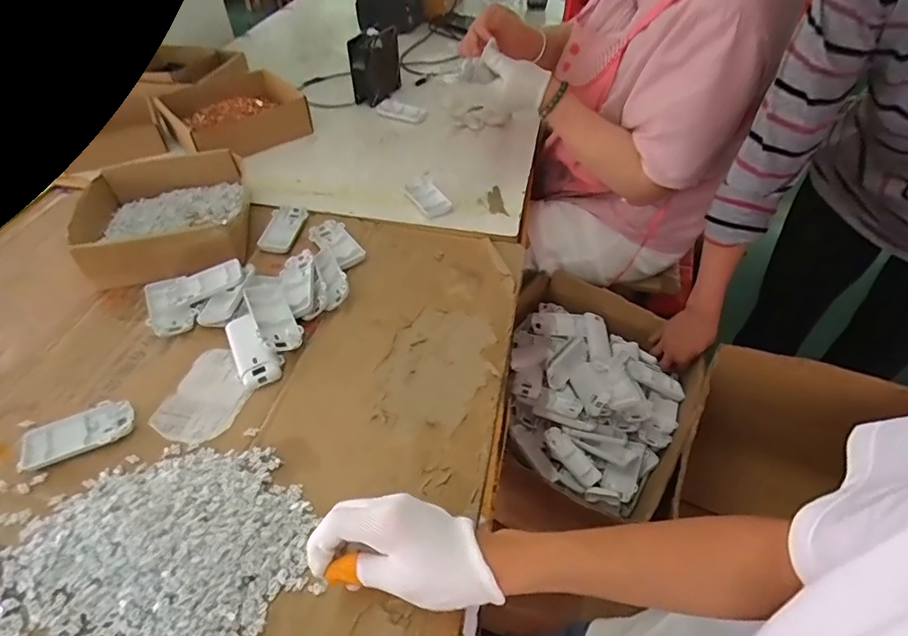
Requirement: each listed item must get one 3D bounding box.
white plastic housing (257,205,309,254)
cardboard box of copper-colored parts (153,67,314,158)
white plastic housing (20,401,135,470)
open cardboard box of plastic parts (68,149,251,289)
[{"bbox_3d":[-0.248,-0.132,0.728,0.046,0.006,0.099,16,53,-10],"label":"white plastic housing"},{"bbox_3d":[-0.390,-0.364,0.892,0.226,0.059,0.189,-28,55,-22],"label":"cardboard box of copper-colored parts"},{"bbox_3d":[-0.373,0.114,0.498,0.094,0.014,0.051,-23,53,-19],"label":"white plastic housing"},{"bbox_3d":[-0.402,-0.142,0.701,0.211,0.056,0.207,-11,50,-10],"label":"open cardboard box of plastic parts"}]

